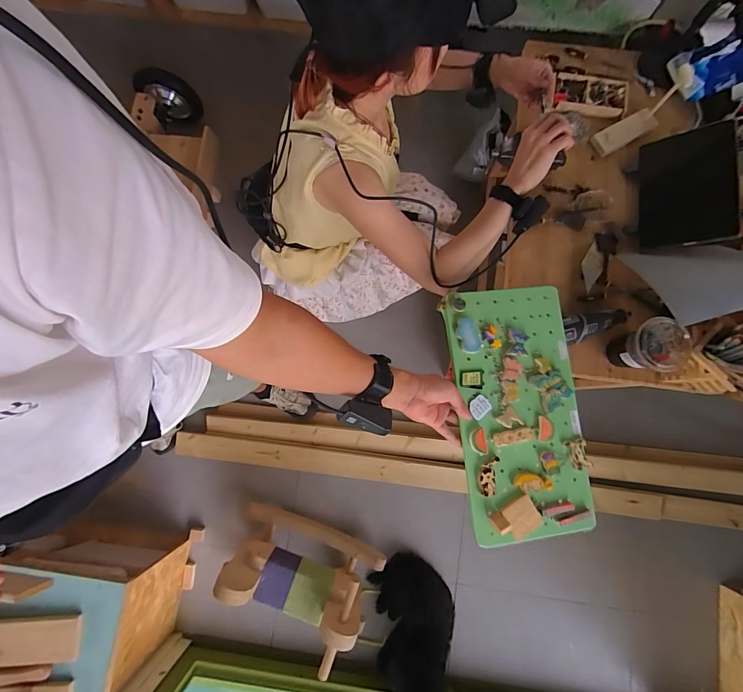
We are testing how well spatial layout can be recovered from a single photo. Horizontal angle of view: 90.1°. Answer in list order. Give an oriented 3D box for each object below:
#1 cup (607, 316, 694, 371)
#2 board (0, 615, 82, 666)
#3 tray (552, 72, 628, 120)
[{"bbox_3d":[0.533,0.005,0.714,0.093,0.122,0.092,0,79,1],"label":"cup"},{"bbox_3d":[-0.774,0.626,0.782,0.312,0.022,0.088,-3,78,0],"label":"board"},{"bbox_3d":[0.509,-0.580,0.861,0.162,0.024,0.094,8,79,2],"label":"tray"}]

